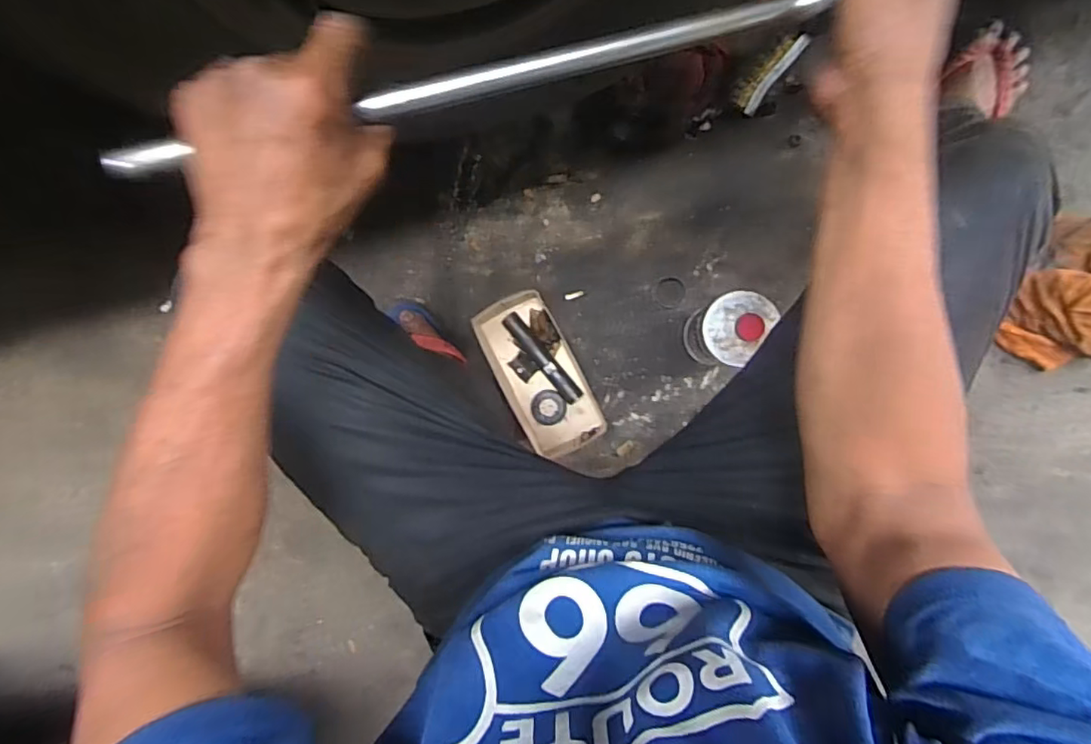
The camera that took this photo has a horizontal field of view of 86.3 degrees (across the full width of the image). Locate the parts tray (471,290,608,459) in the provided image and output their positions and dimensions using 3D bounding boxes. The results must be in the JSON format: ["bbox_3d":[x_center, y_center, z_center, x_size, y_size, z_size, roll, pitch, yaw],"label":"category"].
[{"bbox_3d":[-0.011,0.004,0.849,0.113,0.048,0.234,-27,89,6],"label":"parts tray"}]

